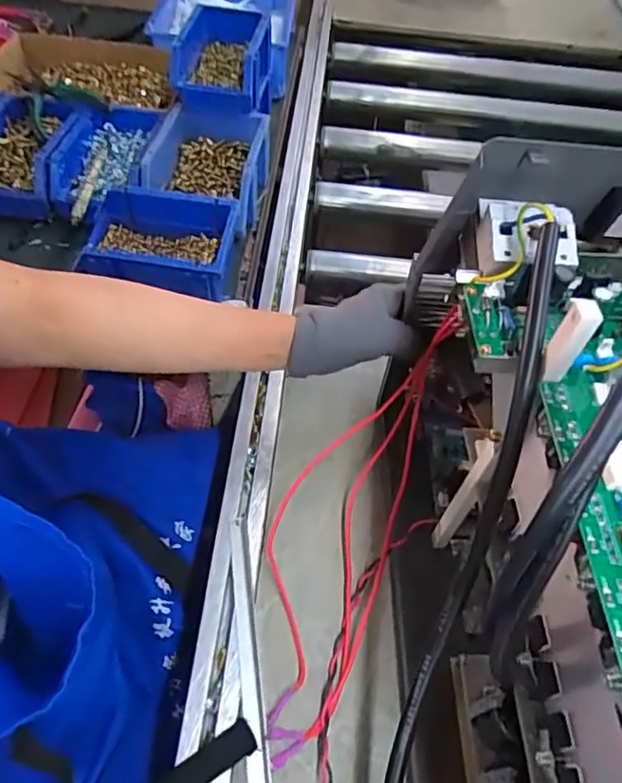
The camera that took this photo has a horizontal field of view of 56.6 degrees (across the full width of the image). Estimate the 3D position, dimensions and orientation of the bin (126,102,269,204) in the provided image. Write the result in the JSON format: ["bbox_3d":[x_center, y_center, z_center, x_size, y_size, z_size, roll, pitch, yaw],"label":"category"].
[{"bbox_3d":[-0.129,-0.266,0.688,0.123,0.073,0.195,9,54,1],"label":"bin"}]

